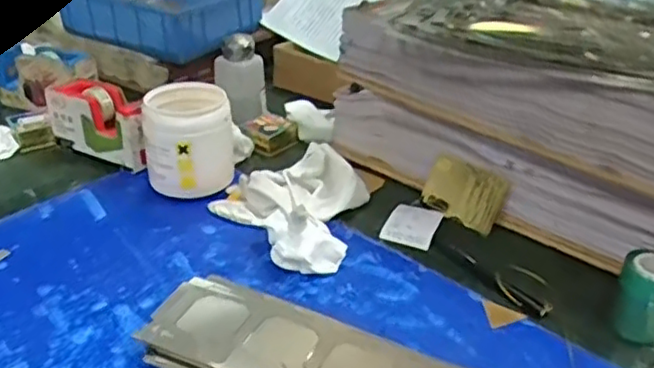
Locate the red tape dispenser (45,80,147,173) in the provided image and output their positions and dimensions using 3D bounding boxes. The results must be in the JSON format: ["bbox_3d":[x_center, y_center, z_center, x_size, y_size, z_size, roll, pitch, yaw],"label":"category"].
[{"bbox_3d":[-0.269,-0.070,0.804,0.153,0.087,0.054,17,33,27],"label":"red tape dispenser"}]

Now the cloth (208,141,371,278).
[{"bbox_3d":[-0.019,0.020,0.693,0.149,0.050,0.164,-21,36,-34],"label":"cloth"}]

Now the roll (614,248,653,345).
[{"bbox_3d":[0.273,0.097,0.562,0.047,0.071,0.039,16,33,25],"label":"roll"}]

